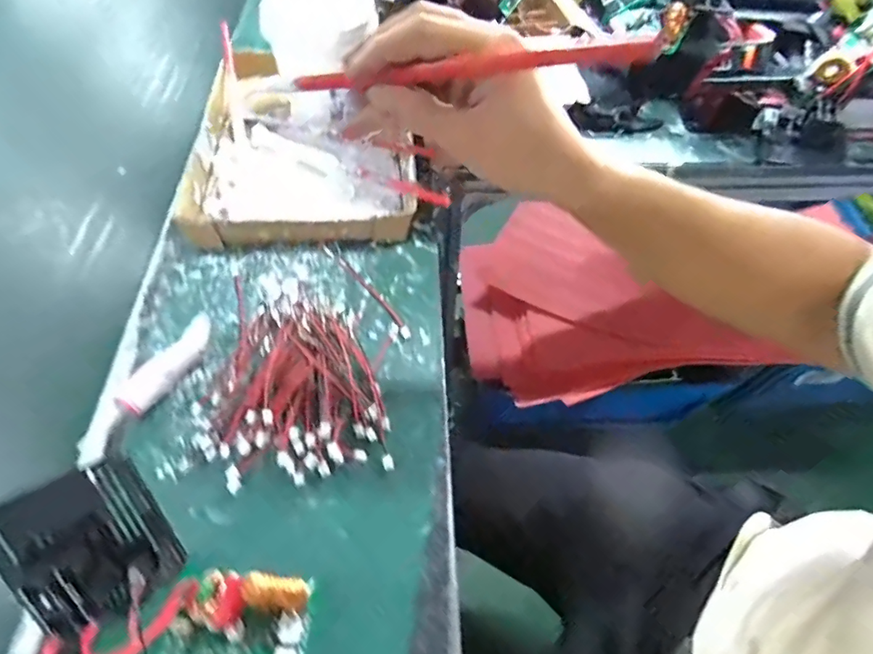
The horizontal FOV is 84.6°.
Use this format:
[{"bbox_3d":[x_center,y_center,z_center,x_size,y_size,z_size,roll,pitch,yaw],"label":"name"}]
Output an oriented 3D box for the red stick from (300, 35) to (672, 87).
[{"bbox_3d":[0.003,-0.135,0.249,0.215,0.010,0.010,14,54,33],"label":"red stick"}]

